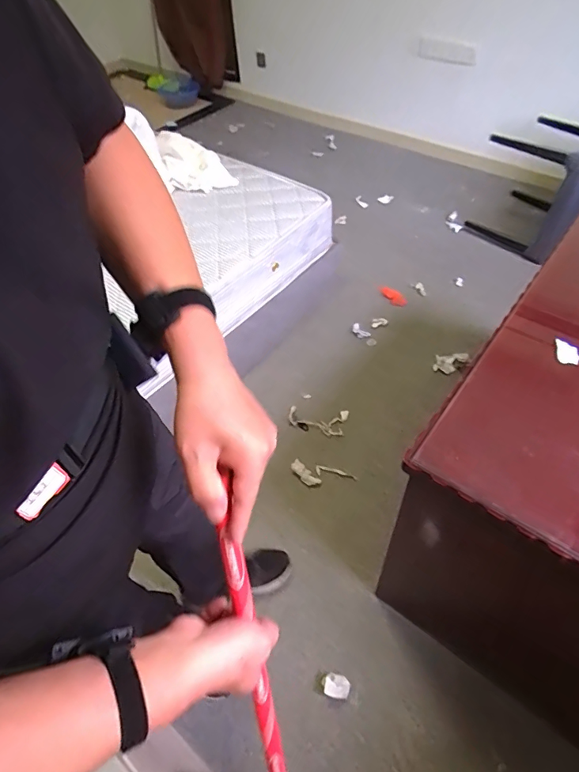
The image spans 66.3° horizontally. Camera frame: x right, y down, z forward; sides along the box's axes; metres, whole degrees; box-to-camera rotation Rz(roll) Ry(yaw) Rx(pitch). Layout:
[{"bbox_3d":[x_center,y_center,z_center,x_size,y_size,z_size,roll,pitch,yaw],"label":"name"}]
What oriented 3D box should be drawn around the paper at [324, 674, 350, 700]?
[{"bbox_3d":[0.117,0.739,1.089,0.064,0.034,0.048,4,52,7],"label":"paper"}]

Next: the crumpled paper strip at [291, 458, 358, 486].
[{"bbox_3d":[0.112,0.298,1.469,0.220,0.038,0.080,7,53,10],"label":"crumpled paper strip"}]

